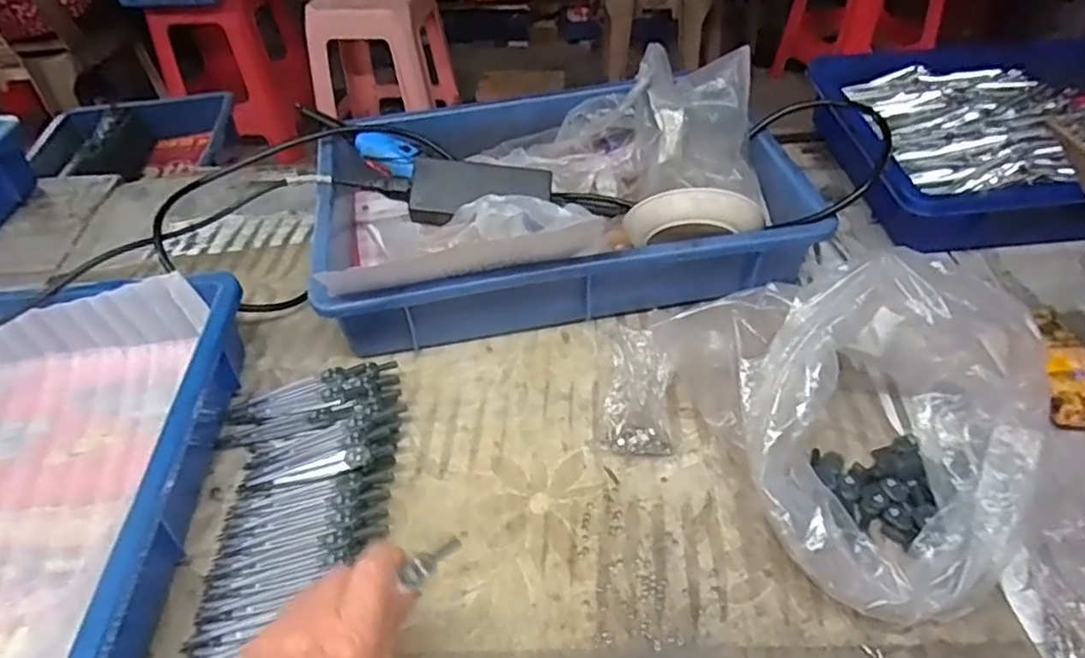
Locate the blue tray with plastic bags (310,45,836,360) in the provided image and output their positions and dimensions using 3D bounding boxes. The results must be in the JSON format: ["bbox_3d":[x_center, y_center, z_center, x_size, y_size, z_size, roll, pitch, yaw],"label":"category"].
[{"bbox_3d":[0.013,-0.130,0.650,0.432,0.152,0.273,-10,42,-5],"label":"blue tray with plastic bags"}]

